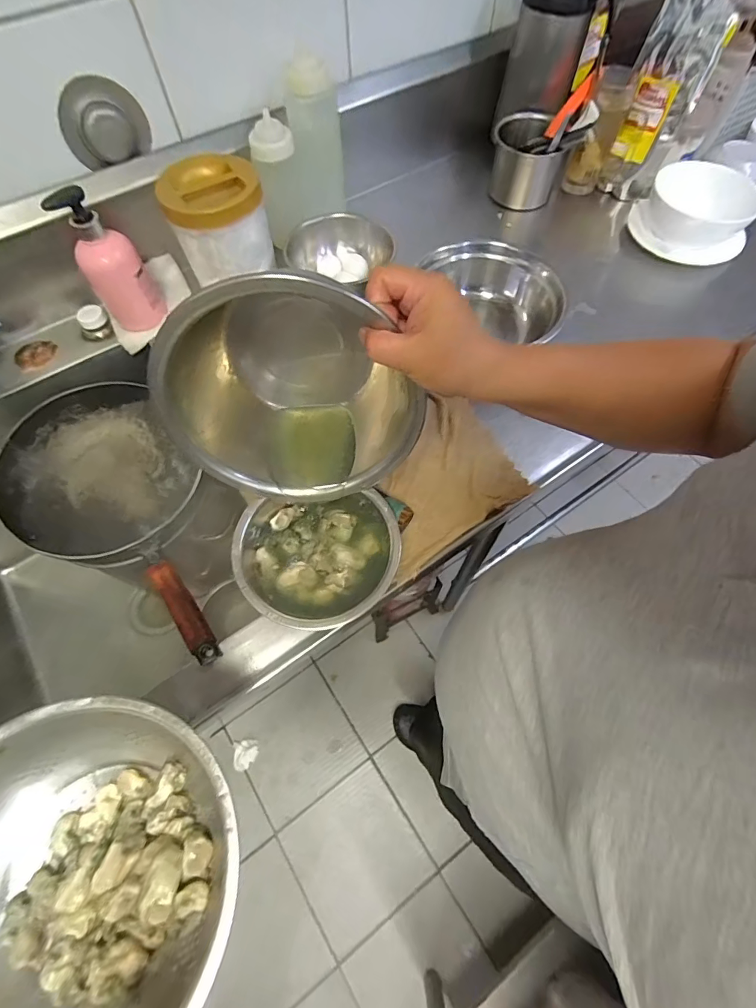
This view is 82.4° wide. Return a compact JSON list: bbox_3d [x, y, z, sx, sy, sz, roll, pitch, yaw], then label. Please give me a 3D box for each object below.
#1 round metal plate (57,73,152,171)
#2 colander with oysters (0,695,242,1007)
[{"bbox_3d":[-0.380,-0.529,0.601,0.111,0.087,0.029,-31,67,-13],"label":"round metal plate"},{"bbox_3d":[-0.206,0.259,0.298,0.216,0.084,0.216,-17,64,-6],"label":"colander with oysters"}]

